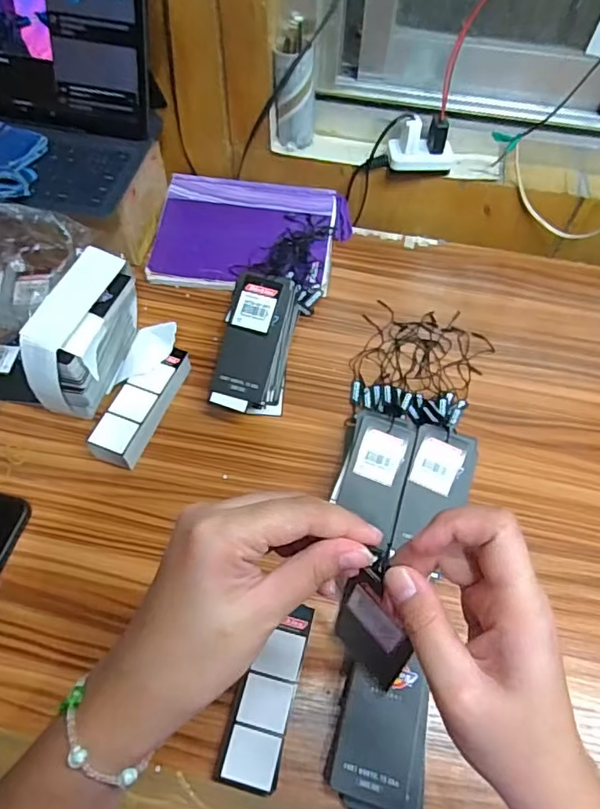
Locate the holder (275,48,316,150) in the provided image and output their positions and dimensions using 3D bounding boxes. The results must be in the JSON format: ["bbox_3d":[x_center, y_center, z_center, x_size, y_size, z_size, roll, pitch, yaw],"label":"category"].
[{"bbox_3d":[-0.005,-0.340,0.599,0.042,0.096,0.039,5,58,1],"label":"holder"}]

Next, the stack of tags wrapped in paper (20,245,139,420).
[{"bbox_3d":[-0.200,-0.063,0.506,0.052,0.105,0.138,13,59,7],"label":"stack of tags wrapped in paper"}]

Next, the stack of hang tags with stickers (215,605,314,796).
[{"bbox_3d":[-0.023,0.208,0.390,0.039,0.023,0.115,12,59,6],"label":"stack of hang tags with stickers"}]

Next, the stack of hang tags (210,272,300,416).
[{"bbox_3d":[-0.041,-0.056,0.518,0.063,0.088,0.130,12,59,7],"label":"stack of hang tags"}]

